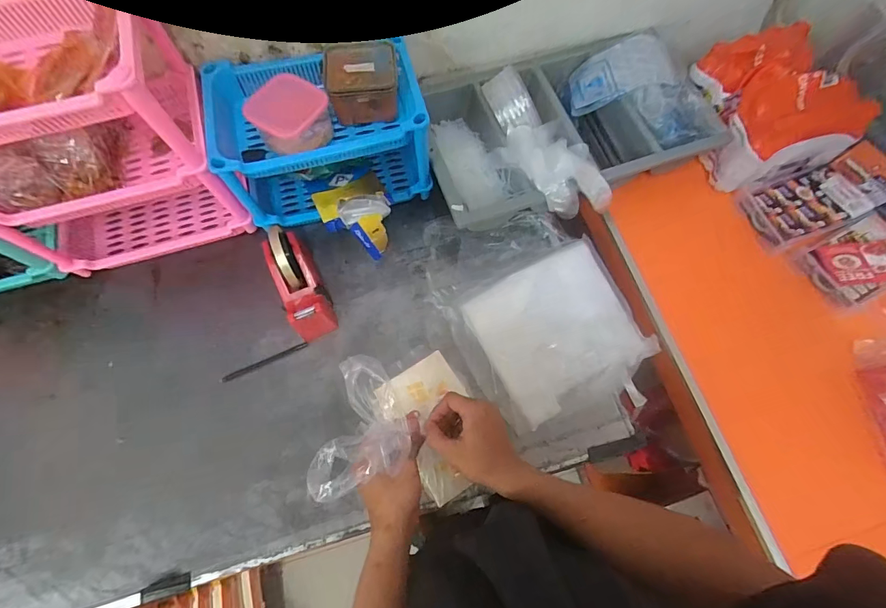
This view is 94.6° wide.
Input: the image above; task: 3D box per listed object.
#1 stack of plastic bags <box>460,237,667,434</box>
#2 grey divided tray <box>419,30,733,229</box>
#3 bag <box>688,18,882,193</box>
[{"bbox_3d":[0.190,0.034,0.643,0.247,0.037,0.225,-27,72,-10],"label":"stack of plastic bags"},{"bbox_3d":[0.203,-0.330,0.725,0.468,0.118,0.291,-21,71,-8],"label":"grey divided tray"},{"bbox_3d":[0.567,-0.350,0.714,0.202,0.145,0.230,-14,70,-6],"label":"bag"}]

